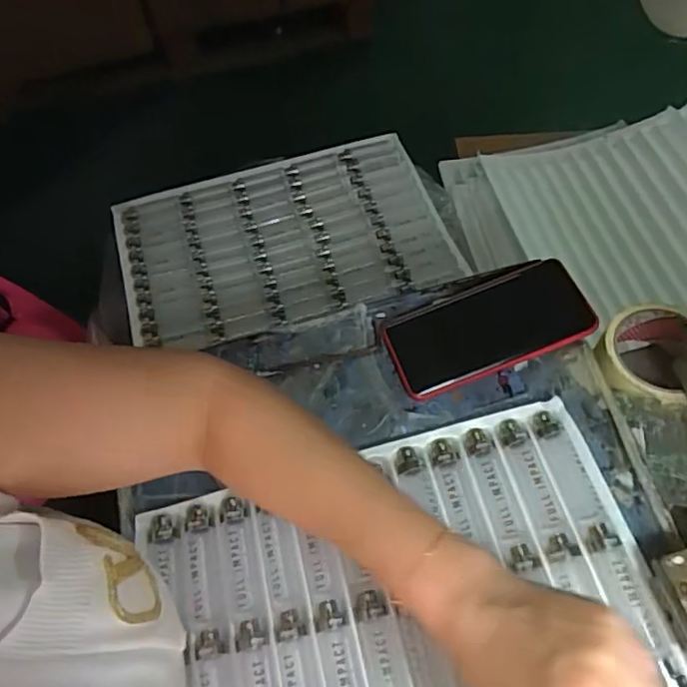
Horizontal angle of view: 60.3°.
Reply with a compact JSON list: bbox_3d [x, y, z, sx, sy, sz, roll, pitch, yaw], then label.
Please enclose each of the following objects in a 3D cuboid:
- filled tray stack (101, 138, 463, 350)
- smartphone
[{"bbox_3d":[-0.092,-0.157,0.882,0.469,0.039,0.300,-17,61,-5],"label":"filled tray stack"},{"bbox_3d":[0.120,-0.013,0.498,0.162,0.015,0.080,-22,59,3],"label":"smartphone"}]

